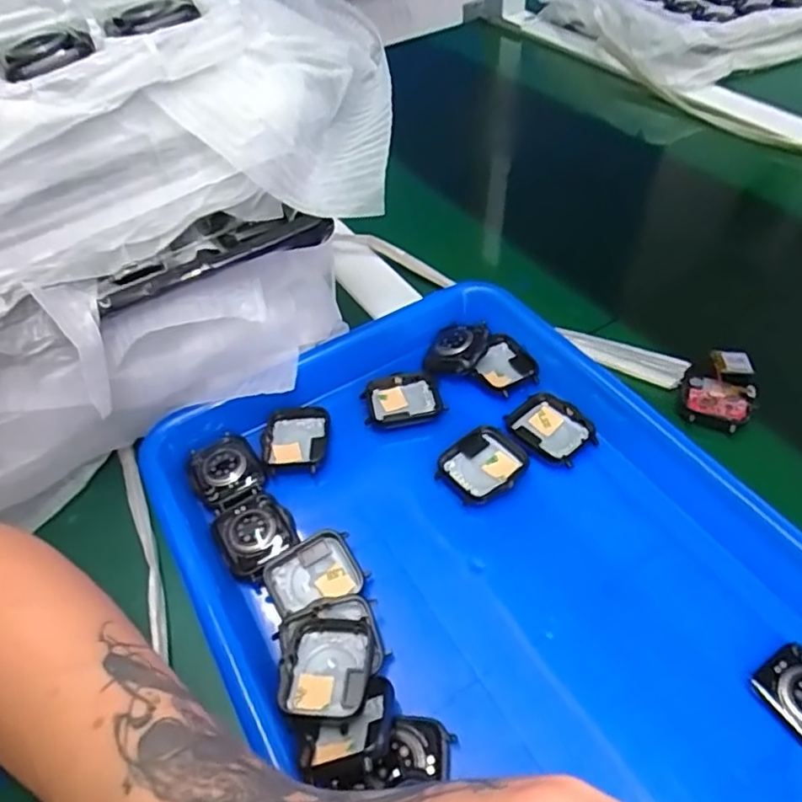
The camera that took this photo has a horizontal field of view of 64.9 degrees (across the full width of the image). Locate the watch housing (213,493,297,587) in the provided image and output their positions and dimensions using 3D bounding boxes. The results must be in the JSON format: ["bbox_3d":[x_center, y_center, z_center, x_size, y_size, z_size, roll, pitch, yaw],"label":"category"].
[{"bbox_3d":[-0.076,0.069,0.328,0.039,0.009,0.045,-31,52,-20],"label":"watch housing"}]

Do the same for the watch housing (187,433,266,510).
[{"bbox_3d":[-0.099,0.040,0.357,0.038,0.007,0.048,-24,50,-15],"label":"watch housing"}]

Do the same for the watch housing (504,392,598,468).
[{"bbox_3d":[0.086,0.015,0.360,0.036,0.006,0.045,-27,51,-17],"label":"watch housing"}]

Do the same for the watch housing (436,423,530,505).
[{"bbox_3d":[0.046,0.034,0.345,0.046,0.009,0.037,-34,53,-22],"label":"watch housing"}]

